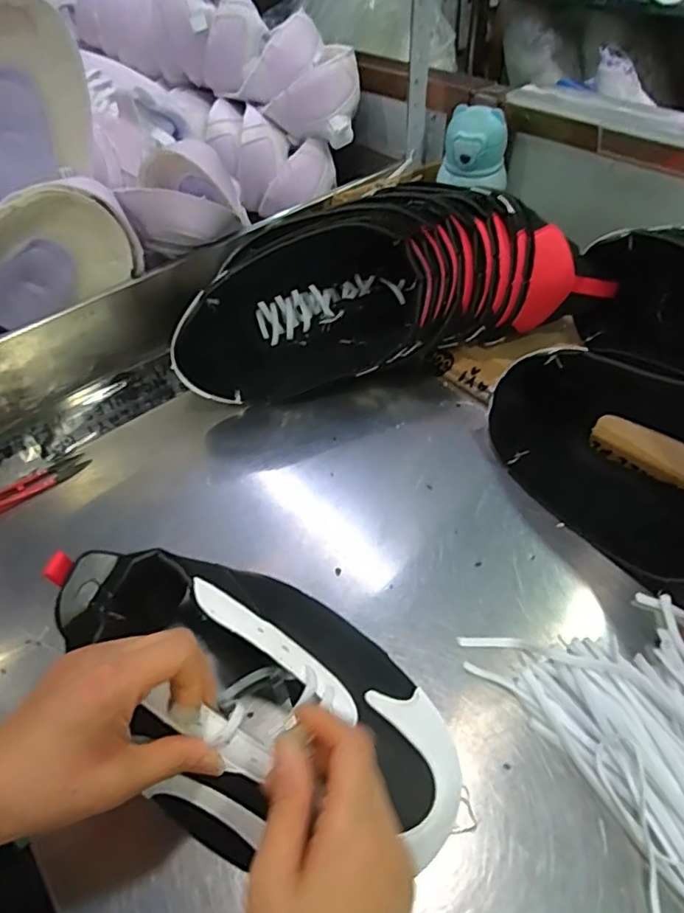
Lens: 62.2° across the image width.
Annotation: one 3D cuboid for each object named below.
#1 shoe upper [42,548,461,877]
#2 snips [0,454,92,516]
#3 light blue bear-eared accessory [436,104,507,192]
[{"bbox_3d":[-0.058,0.153,0.358,0.267,0.098,0.128,24,53,8],"label":"shoe upper"},{"bbox_3d":[-0.290,0.026,0.533,0.100,0.014,0.024,-33,53,-23],"label":"snips"},{"bbox_3d":[0.146,-0.346,0.639,0.059,0.076,0.065,-31,53,-21],"label":"light blue bear-eared accessory"}]

